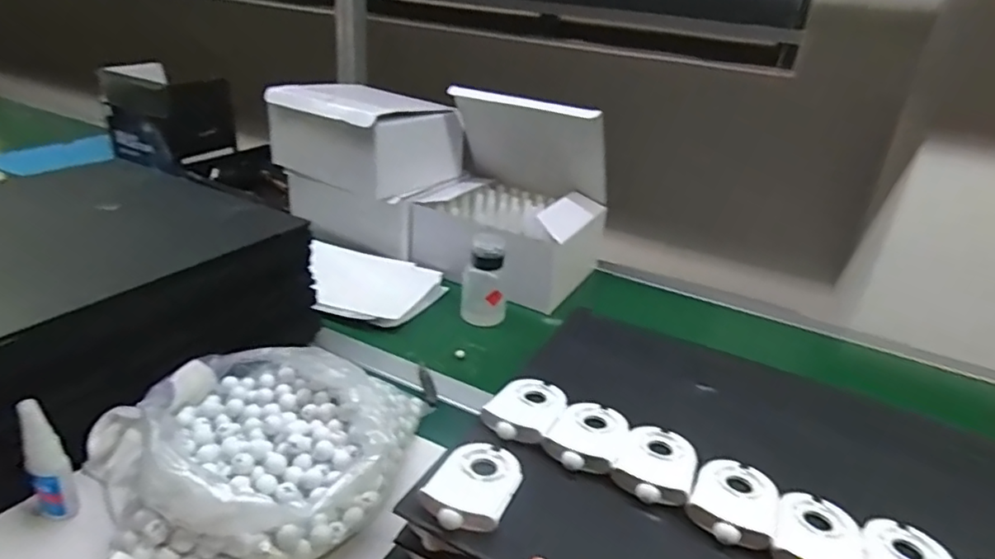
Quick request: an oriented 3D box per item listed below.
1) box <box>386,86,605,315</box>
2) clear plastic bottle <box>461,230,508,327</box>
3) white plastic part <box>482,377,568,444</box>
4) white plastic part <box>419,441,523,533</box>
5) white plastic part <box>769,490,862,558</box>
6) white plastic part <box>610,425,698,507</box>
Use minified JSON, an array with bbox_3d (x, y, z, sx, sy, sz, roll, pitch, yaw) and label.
[{"bbox_3d":[0.011,-0.139,0.946,0.261,0.267,0.251,18,29,24],"label":"box"},{"bbox_3d":[-0.015,0.000,0.824,0.059,0.124,0.056,5,26,-2],"label":"clear plastic bottle"},{"bbox_3d":[0.027,0.111,0.534,0.058,0.010,0.087,16,28,21],"label":"white plastic part"},{"bbox_3d":[-0.016,0.150,0.452,0.059,0.013,0.089,14,27,17],"label":"white plastic part"},{"bbox_3d":[0.231,0.185,0.431,0.059,0.011,0.088,20,30,27],"label":"white plastic part"},{"bbox_3d":[0.130,0.144,0.487,0.058,0.012,0.092,17,28,22],"label":"white plastic part"}]

